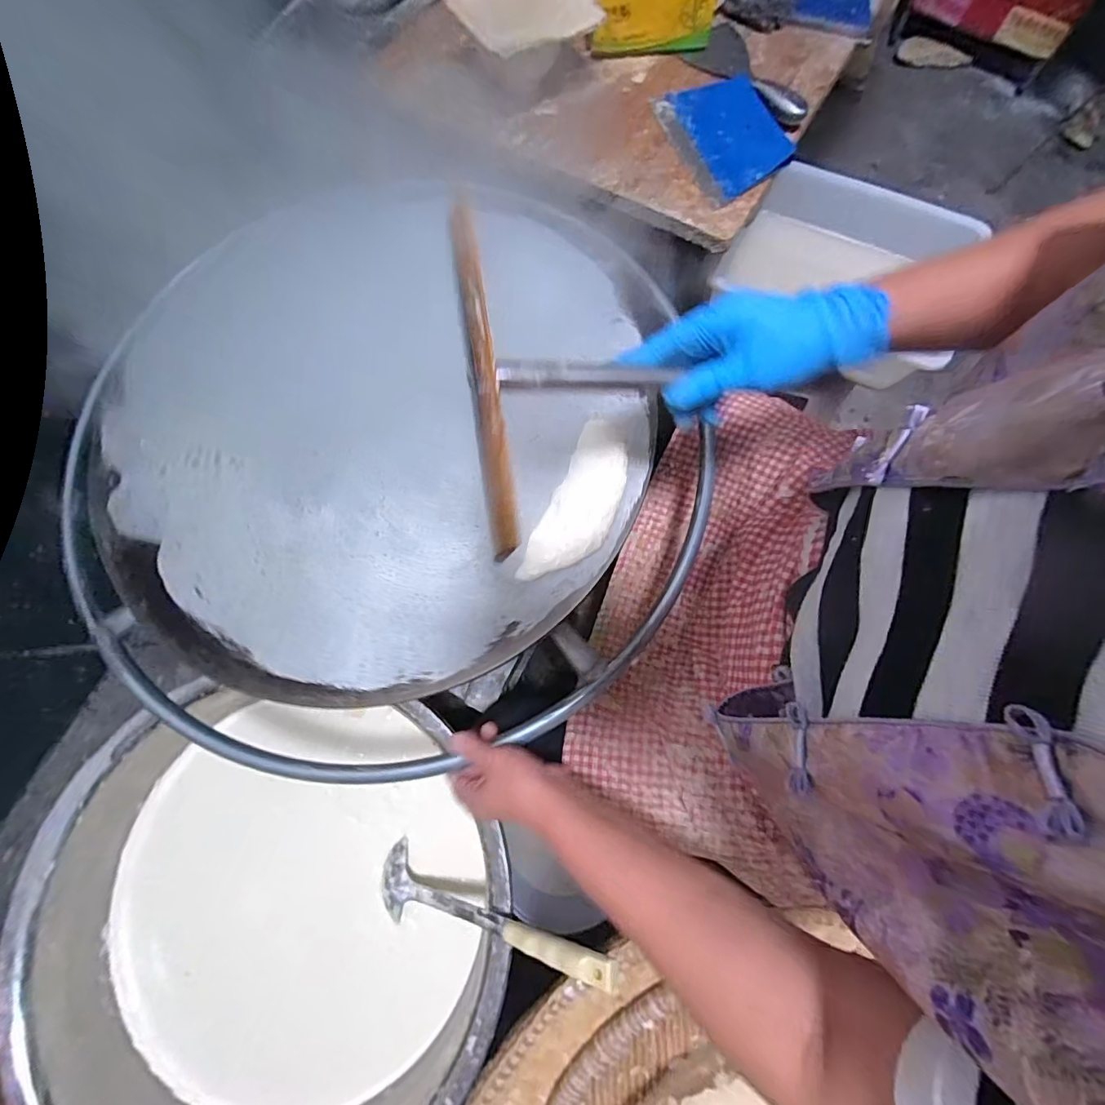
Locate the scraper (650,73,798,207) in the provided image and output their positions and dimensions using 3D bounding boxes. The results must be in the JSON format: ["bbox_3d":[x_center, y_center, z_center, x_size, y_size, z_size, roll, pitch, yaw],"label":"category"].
[{"bbox_3d":[0.221,-0.534,0.605,0.125,0.018,0.190,-20,75,-4],"label":"scraper"}]

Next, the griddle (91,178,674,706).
[{"bbox_3d":[-0.182,-0.148,0.499,0.549,0.037,0.565,0,75,2],"label":"griddle"}]

